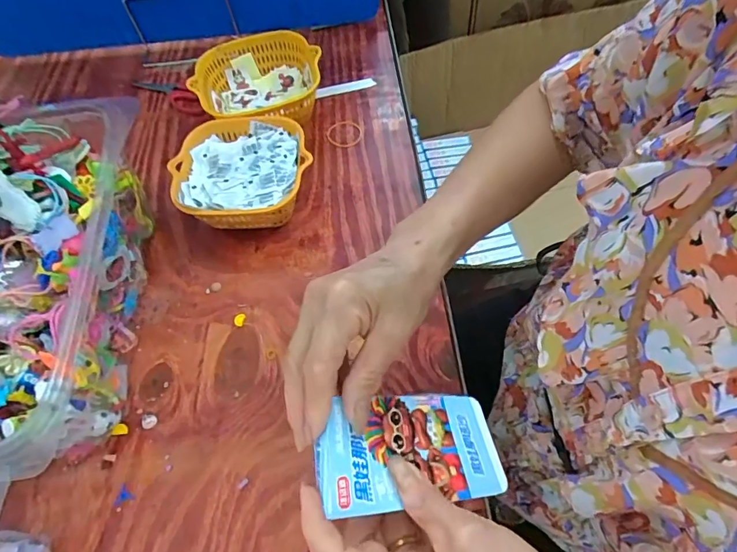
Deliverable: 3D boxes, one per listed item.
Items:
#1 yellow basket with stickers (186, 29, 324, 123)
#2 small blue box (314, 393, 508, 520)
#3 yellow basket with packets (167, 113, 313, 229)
[{"bbox_3d":[-0.137,-0.241,0.580,0.152,0.071,0.152,-13,60,-3],"label":"yellow basket with stickers"},{"bbox_3d":[0.029,0.108,0.279,0.123,0.014,0.066,2,56,-27],"label":"small blue box"},{"bbox_3d":[-0.136,-0.109,0.504,0.141,0.068,0.134,-11,60,-2],"label":"yellow basket with packets"}]

